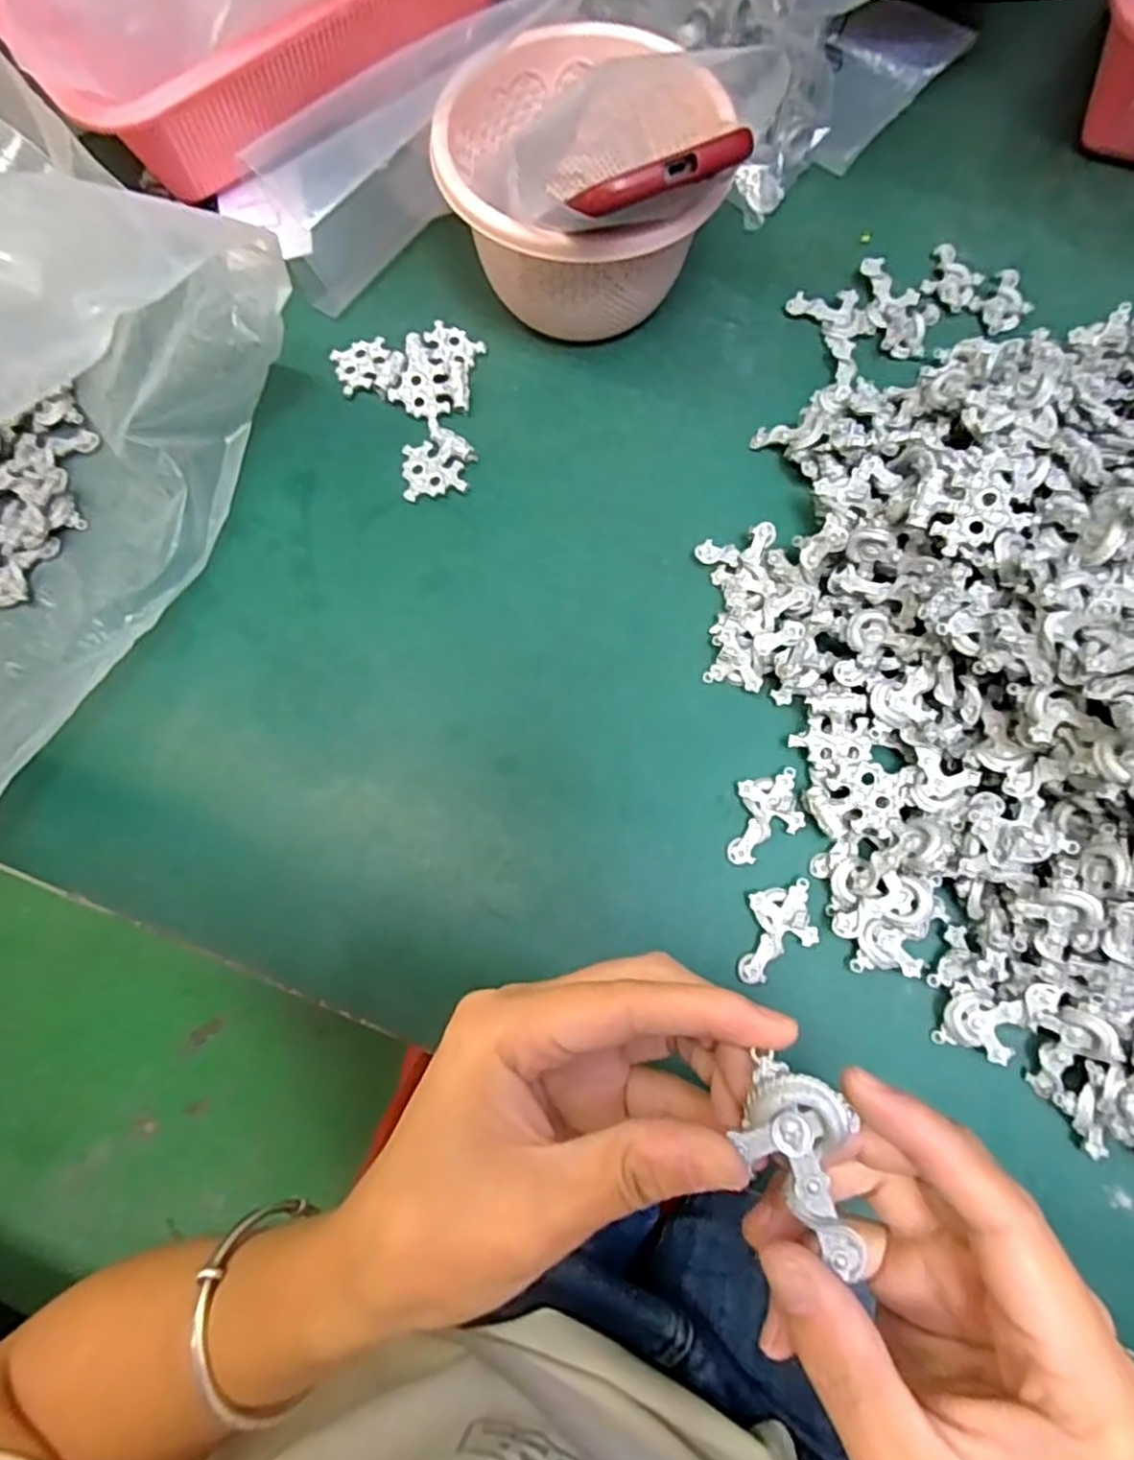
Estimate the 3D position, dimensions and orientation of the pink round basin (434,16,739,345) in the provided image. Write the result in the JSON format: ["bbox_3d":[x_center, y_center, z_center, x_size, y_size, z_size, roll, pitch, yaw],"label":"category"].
[{"bbox_3d":[0.007,-0.272,0.374,0.152,0.100,0.121,26,76,7],"label":"pink round basin"}]

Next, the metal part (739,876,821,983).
[{"bbox_3d":[0.097,0.091,0.318,0.031,0.005,0.048,12,74,3],"label":"metal part"}]

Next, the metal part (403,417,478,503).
[{"bbox_3d":[-0.071,-0.150,0.389,0.037,0.007,0.045,0,74,0],"label":"metal part"}]

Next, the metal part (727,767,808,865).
[{"bbox_3d":[0.095,0.040,0.333,0.031,0.005,0.048,10,74,3],"label":"metal part"}]

